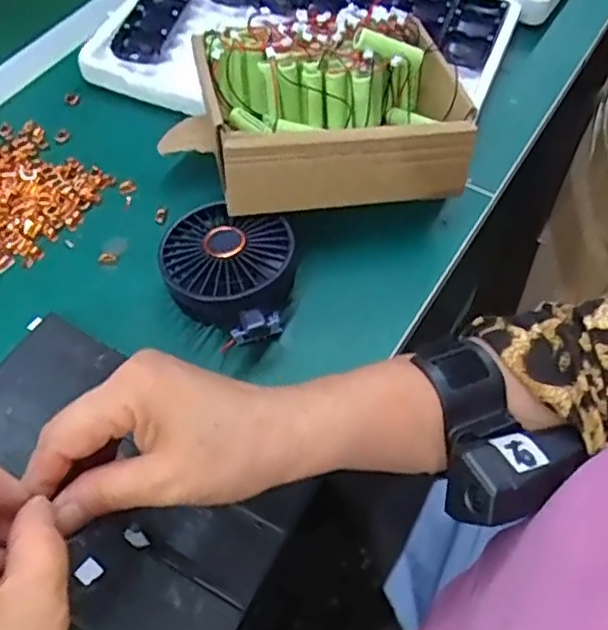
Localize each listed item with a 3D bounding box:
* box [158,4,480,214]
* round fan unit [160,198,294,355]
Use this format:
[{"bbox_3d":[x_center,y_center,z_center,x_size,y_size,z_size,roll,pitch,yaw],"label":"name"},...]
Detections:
[{"bbox_3d":[0.005,-0.148,0.451,0.201,0.064,0.148,-9,58,-6],"label":"box"},{"bbox_3d":[-0.052,-0.025,0.424,0.083,0.048,0.090,0,57,0],"label":"round fan unit"}]

